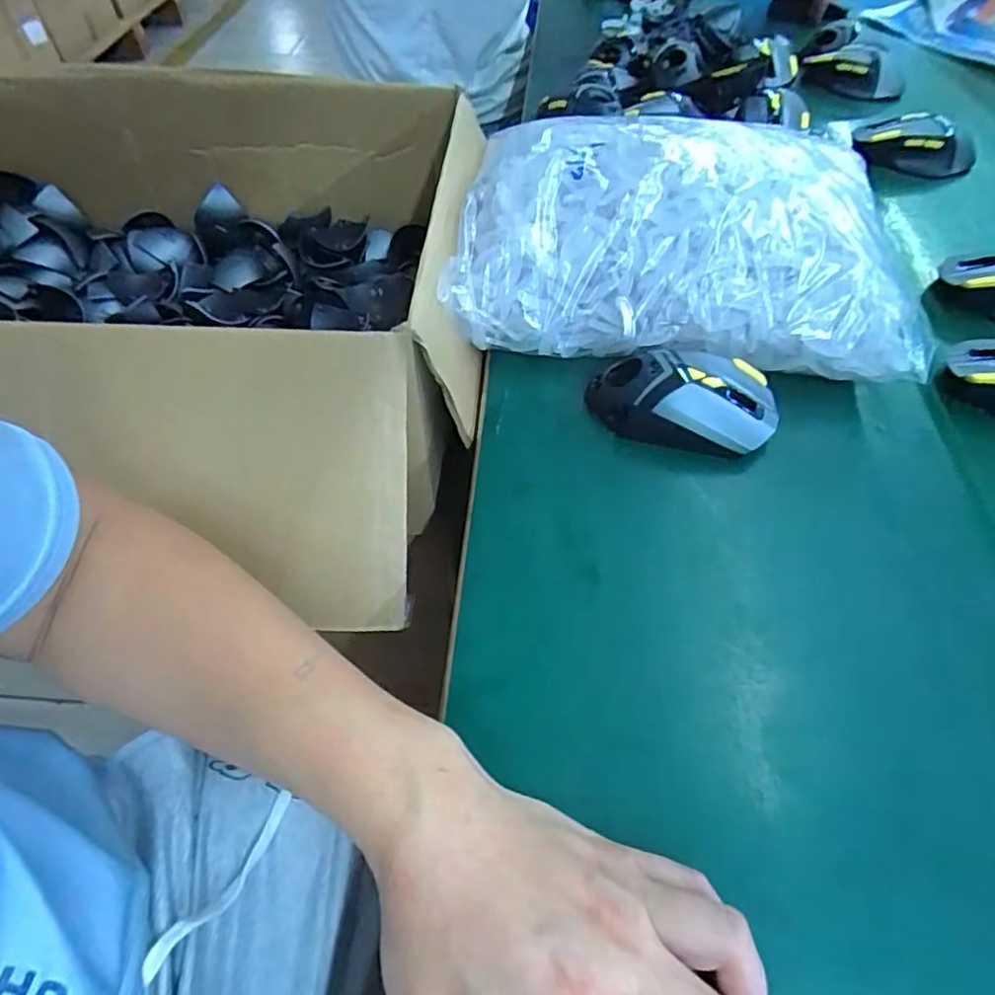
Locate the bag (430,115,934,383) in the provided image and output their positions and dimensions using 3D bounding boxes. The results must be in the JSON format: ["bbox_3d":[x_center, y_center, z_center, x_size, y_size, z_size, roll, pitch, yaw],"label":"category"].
[{"bbox_3d":[0.130,-0.187,0.451,0.301,0.083,0.185,6,54,6],"label":"bag"}]

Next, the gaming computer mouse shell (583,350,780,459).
[{"bbox_3d":[0.119,-0.062,0.410,0.120,0.049,0.062,12,54,10],"label":"gaming computer mouse shell"}]

